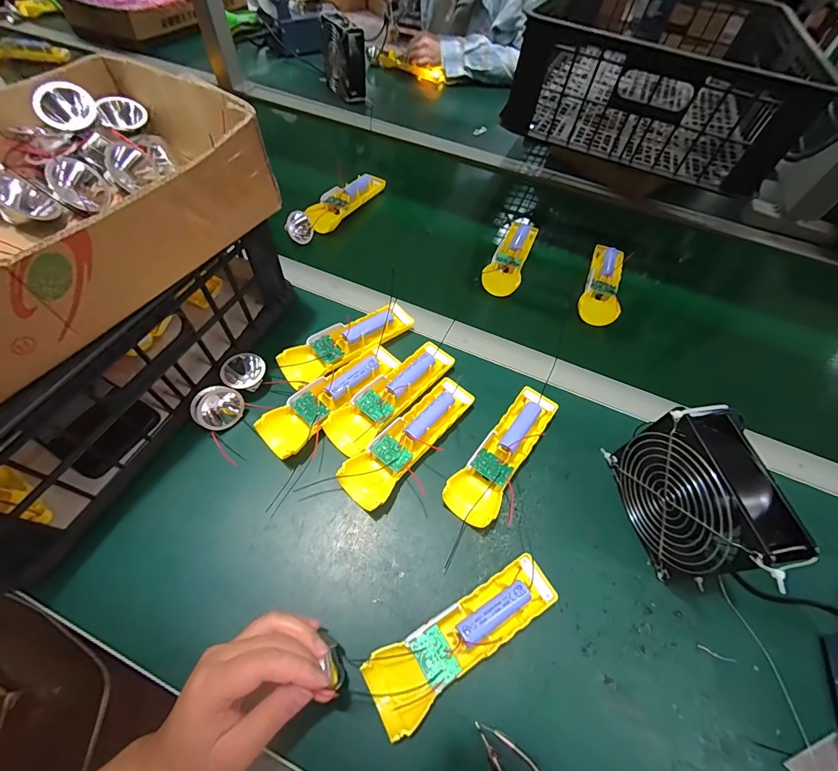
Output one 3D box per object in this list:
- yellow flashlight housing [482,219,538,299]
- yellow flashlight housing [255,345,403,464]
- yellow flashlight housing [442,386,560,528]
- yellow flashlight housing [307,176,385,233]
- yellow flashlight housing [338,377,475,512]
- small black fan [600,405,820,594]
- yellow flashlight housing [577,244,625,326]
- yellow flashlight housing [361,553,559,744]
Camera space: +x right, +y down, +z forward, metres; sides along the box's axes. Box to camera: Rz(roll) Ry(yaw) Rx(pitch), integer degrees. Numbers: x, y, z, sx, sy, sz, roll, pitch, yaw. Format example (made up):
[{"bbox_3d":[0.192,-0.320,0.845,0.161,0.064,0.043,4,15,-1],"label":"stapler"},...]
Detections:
[{"bbox_3d":[0.136,-0.194,0.560,0.051,0.019,0.156,20,59,9],"label":"yellow flashlight housing"},{"bbox_3d":[-0.092,0.009,0.410,0.050,0.023,0.165,40,64,19],"label":"yellow flashlight housing"},{"bbox_3d":[0.088,0.067,0.392,0.050,0.032,0.163,32,61,16],"label":"yellow flashlight housing"},{"bbox_3d":[-0.120,-0.305,0.614,0.052,0.027,0.158,27,60,13],"label":"yellow flashlight housing"},{"bbox_3d":[-0.007,0.054,0.389,0.048,0.030,0.163,38,63,19],"label":"yellow flashlight housing"},{"bbox_3d":[0.238,0.098,0.330,0.053,0.122,0.132,-5,58,-7],"label":"small black fan"},{"bbox_3d":[0.267,-0.148,0.541,0.051,0.021,0.154,24,59,11],"label":"yellow flashlight housing"},{"bbox_3d":[0.038,0.197,0.302,0.164,0.031,0.048,-27,63,-19],"label":"yellow flashlight housing"}]

